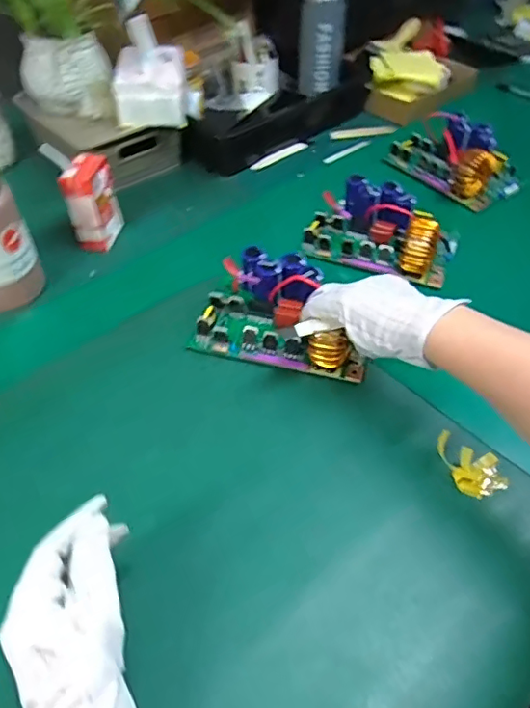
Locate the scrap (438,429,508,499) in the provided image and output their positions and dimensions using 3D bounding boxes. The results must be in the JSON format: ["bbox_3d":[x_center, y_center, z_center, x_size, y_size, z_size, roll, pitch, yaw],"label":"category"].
[{"bbox_3d":[0.191,0.102,0.492,0.061,0.024,0.046,8,48,8],"label":"scrap"}]

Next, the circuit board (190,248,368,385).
[{"bbox_3d":[0.024,-0.054,0.594,0.183,0.068,0.118,12,49,11],"label":"circuit board"}]

